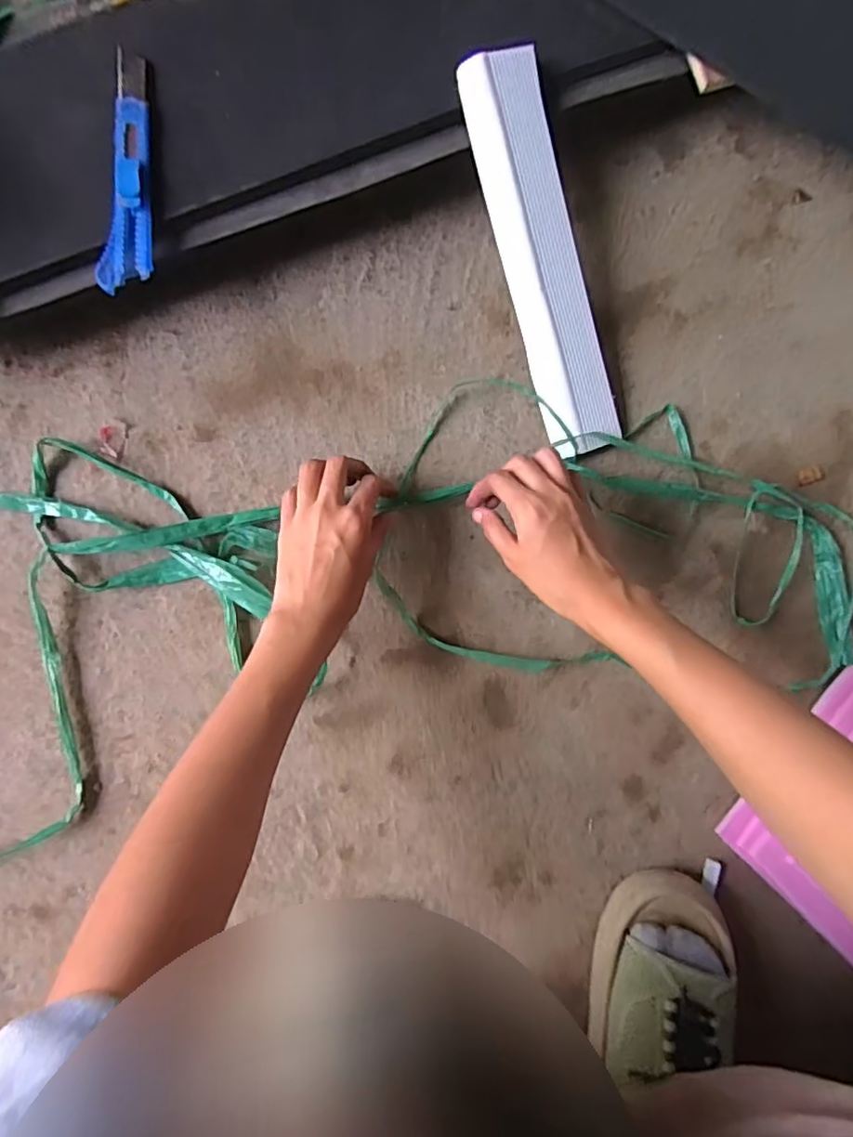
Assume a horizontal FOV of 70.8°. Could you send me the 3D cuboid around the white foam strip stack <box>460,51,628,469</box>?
[{"bbox_3d":[0.090,-0.234,0.461,0.056,0.018,0.278,-20,104,-6],"label":"white foam strip stack"}]

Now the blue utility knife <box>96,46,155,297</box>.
[{"bbox_3d":[-0.199,-0.270,0.409,0.032,0.011,0.166,3,87,-6],"label":"blue utility knife"}]

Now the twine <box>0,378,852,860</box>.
[{"bbox_3d":[-0.023,0.020,0.470,0.778,0.031,0.317,-5,88,-7],"label":"twine"}]

